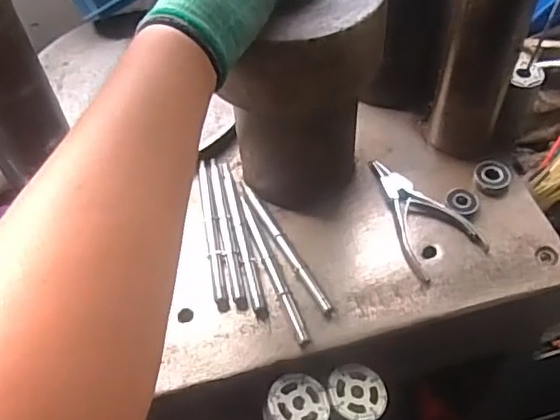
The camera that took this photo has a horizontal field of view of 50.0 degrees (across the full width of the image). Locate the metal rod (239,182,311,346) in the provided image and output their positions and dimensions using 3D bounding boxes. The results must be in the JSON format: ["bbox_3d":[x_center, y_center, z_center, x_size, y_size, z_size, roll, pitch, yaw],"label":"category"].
[{"bbox_3d":[-0.011,0.044,0.542,0.012,0.008,0.176,-18,54,-10],"label":"metal rod"}]

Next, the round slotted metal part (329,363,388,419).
[{"bbox_3d":[0.066,0.159,0.520,0.051,0.015,0.051,7,51,-9],"label":"round slotted metal part"}]

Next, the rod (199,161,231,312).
[{"bbox_3d":[-0.065,0.021,0.564,0.012,0.015,0.160,-11,53,-5],"label":"rod"}]

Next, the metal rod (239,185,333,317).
[{"bbox_3d":[0.003,0.031,0.551,0.011,0.010,0.160,-24,55,-14],"label":"metal rod"}]

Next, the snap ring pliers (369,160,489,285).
[{"bbox_3d":[0.137,0.000,0.561,0.071,0.017,0.128,-14,53,-7],"label":"snap ring pliers"}]

